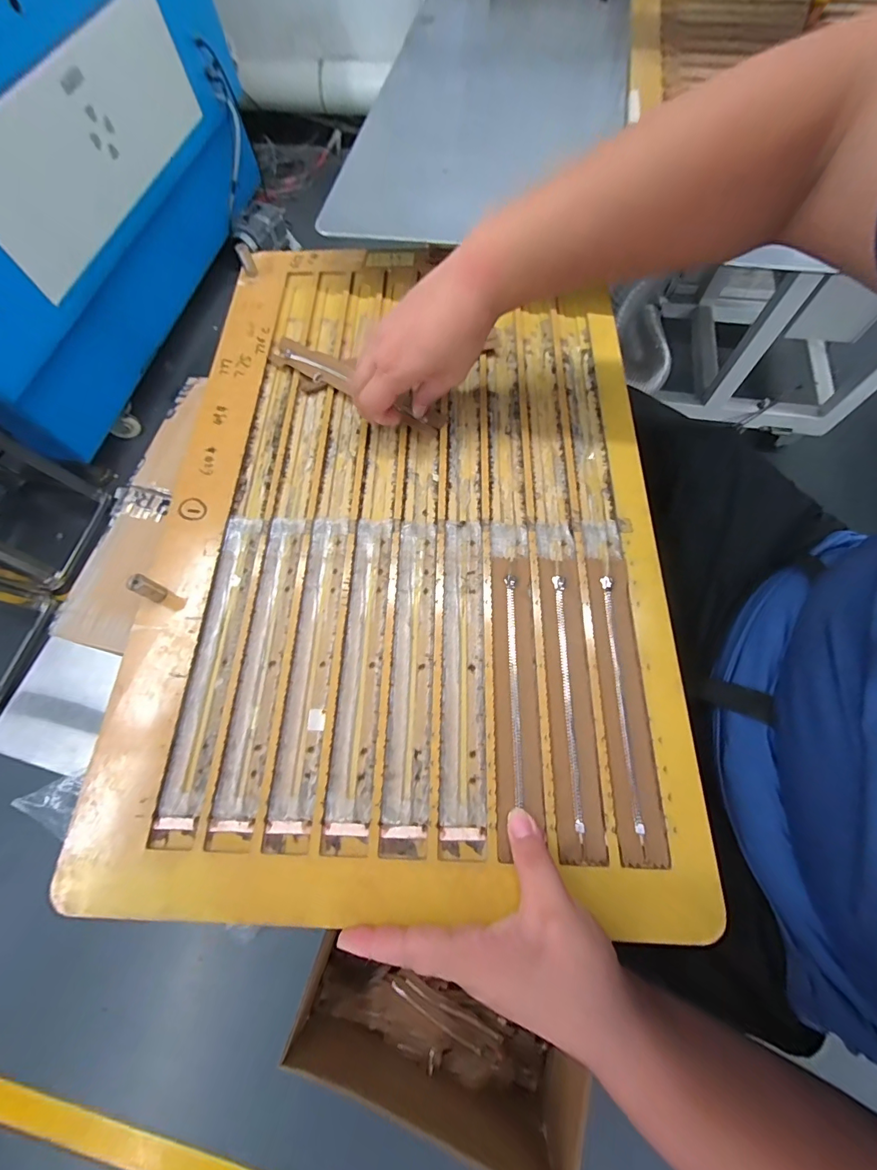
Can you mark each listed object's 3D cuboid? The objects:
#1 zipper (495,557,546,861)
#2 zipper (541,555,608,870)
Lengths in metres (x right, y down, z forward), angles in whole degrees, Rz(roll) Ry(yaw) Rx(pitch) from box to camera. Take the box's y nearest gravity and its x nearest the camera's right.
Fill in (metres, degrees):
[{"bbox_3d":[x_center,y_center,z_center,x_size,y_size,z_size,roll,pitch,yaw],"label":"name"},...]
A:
[{"bbox_3d":[0.063,0.079,0.326,0.032,0.009,0.220,2,67,2],"label":"zipper"},{"bbox_3d":[0.104,0.084,0.323,0.033,0.006,0.224,2,68,2],"label":"zipper"}]

